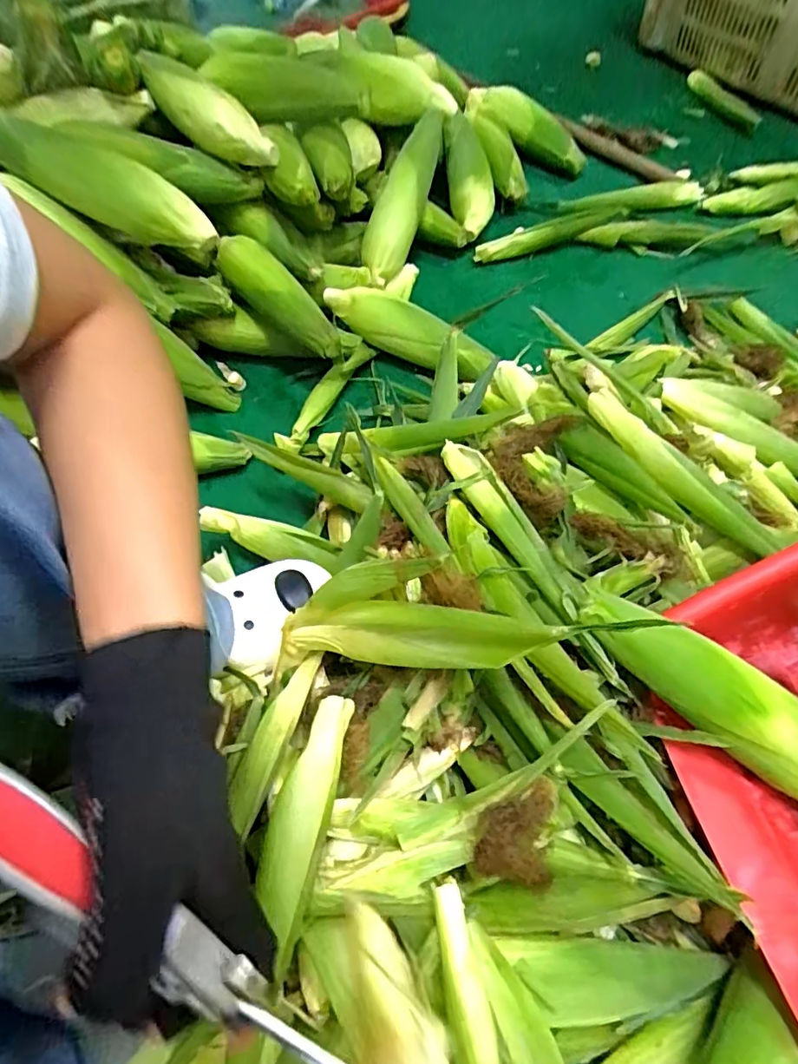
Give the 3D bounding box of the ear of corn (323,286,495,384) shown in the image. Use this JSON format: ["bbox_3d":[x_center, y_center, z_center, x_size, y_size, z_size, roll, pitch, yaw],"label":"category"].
[{"bbox_3d":[0.007,-0.252,0.677,0.237,0.062,0.064,34,70,19],"label":"ear of corn"}]

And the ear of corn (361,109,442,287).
[{"bbox_3d":[0.001,-0.456,0.737,0.065,0.049,0.242,21,90,14],"label":"ear of corn"}]

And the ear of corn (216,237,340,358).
[{"bbox_3d":[-0.146,-0.281,0.640,0.059,0.047,0.211,-33,65,-13],"label":"ear of corn"}]

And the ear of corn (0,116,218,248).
[{"bbox_3d":[-0.330,-0.374,0.568,0.258,0.082,0.060,22,65,-5],"label":"ear of corn"}]

